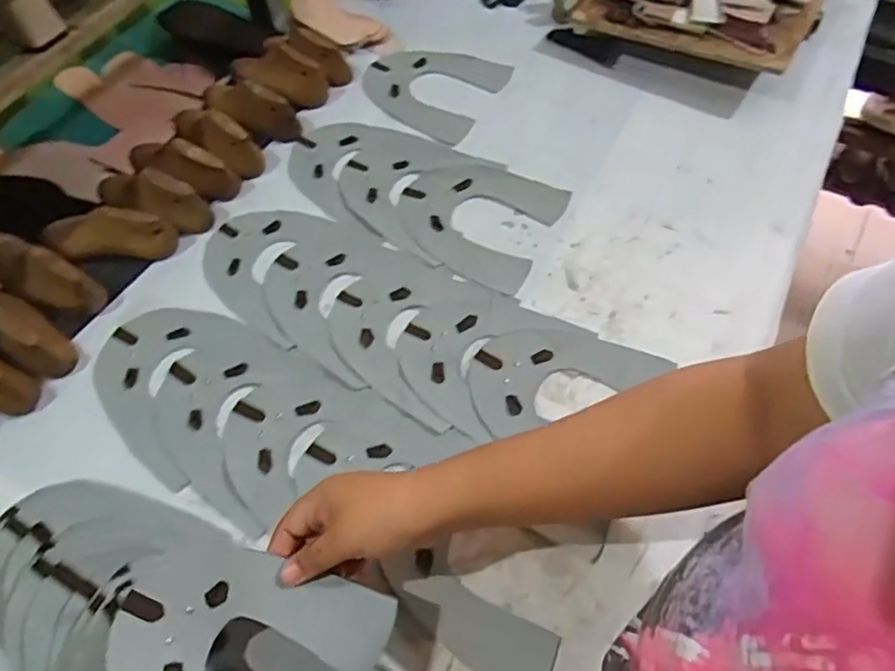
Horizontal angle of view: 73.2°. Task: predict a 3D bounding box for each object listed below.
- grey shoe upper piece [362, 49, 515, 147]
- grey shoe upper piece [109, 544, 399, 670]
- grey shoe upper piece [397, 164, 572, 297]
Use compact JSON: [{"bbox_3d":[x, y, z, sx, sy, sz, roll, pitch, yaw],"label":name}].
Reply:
[{"bbox_3d":[-0.023,-0.311,0.745,0.166,0.009,0.153,25,65,15],"label":"grey shoe upper piece"},{"bbox_3d":[-0.125,0.189,0.362,0.164,0.043,0.119,15,61,11],"label":"grey shoe upper piece"},{"bbox_3d":[0.026,-0.126,0.636,0.162,0.011,0.150,23,63,15],"label":"grey shoe upper piece"}]

